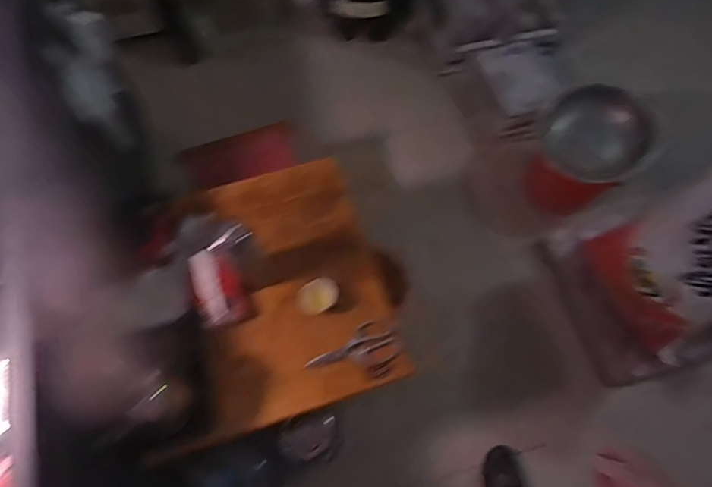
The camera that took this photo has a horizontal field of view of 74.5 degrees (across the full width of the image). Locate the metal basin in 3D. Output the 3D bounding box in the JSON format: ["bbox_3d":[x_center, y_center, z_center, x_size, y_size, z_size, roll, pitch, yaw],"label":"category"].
[{"bbox_3d":[0.839,-0.378,1.632,0.340,0.325,0.109,32,74,13],"label":"metal basin"}]

